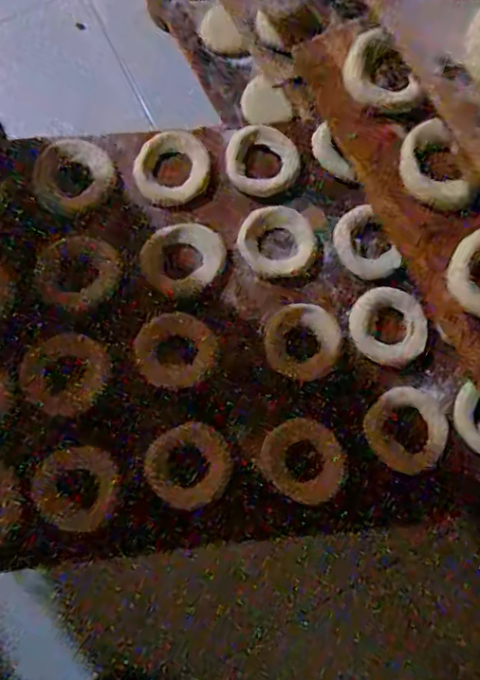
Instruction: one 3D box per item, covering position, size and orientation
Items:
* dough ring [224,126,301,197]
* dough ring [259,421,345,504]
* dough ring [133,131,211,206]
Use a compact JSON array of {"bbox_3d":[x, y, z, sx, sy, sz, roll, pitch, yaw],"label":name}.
[{"bbox_3d":[0.023,-0.191,0.615,0.073,0.014,0.073,0,78,-1],"label":"dough ring"},{"bbox_3d":[0.060,0.113,0.552,0.077,0.017,0.071,0,78,-1],"label":"dough ring"},{"bbox_3d":[-0.071,-0.180,0.611,0.080,0.010,0.072,-41,82,-9],"label":"dough ring"}]

